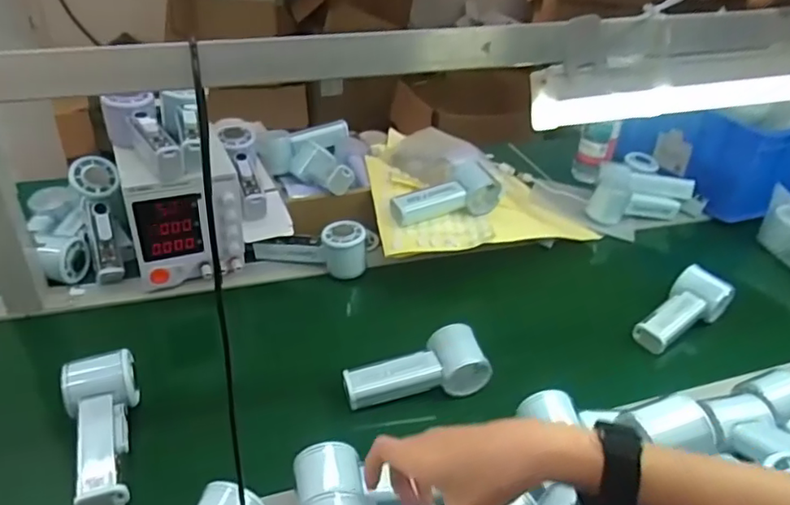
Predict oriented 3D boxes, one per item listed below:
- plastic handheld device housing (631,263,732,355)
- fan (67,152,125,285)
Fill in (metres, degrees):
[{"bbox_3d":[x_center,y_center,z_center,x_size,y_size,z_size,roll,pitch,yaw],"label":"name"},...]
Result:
[{"bbox_3d":[0.360,0.072,0.717,0.126,0.055,0.060,-26,45,-36],"label":"plastic handheld device housing"},{"bbox_3d":[-0.366,-0.041,0.720,0.051,0.160,0.041,-10,-5,-20],"label":"fan"}]

